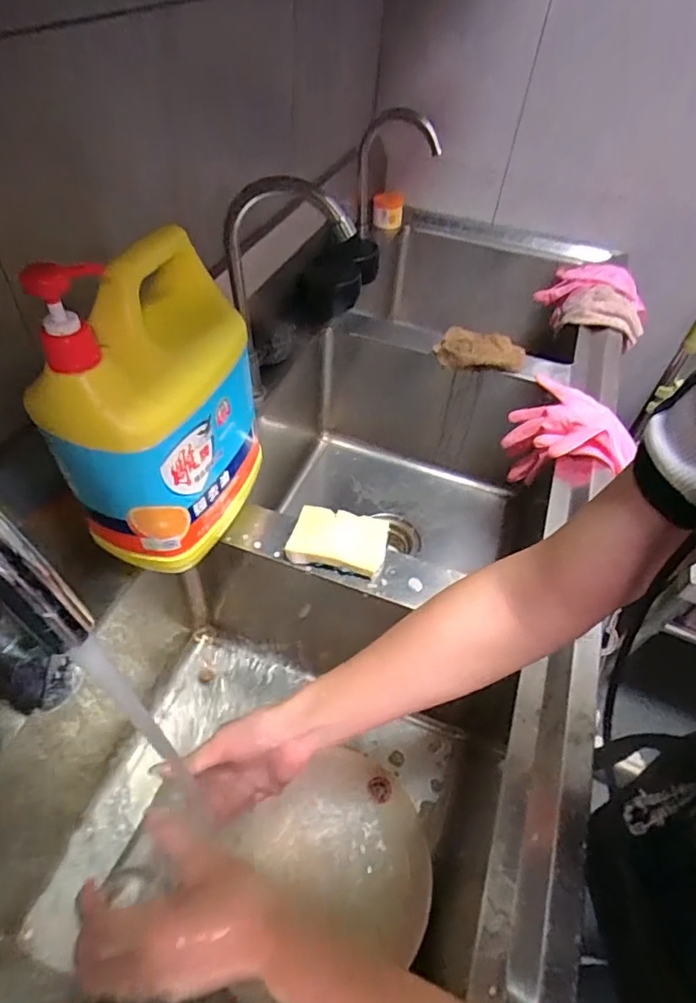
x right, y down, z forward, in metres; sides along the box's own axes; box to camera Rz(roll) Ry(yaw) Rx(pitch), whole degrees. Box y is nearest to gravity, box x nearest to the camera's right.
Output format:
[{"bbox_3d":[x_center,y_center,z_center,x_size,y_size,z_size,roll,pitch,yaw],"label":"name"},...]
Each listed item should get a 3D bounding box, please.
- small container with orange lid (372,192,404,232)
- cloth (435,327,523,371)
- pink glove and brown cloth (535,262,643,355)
[{"bbox_3d":[0.088,-0.642,1.226,0.069,0.075,0.058,8,50,1],"label":"small container with orange lid"},{"bbox_3d":[0.218,-0.252,0.904,0.144,0.029,0.101,4,50,-2],"label":"cloth"},{"bbox_3d":[0.478,-0.392,1.082,0.204,0.100,0.227,23,52,14],"label":"pink glove and brown cloth"}]

